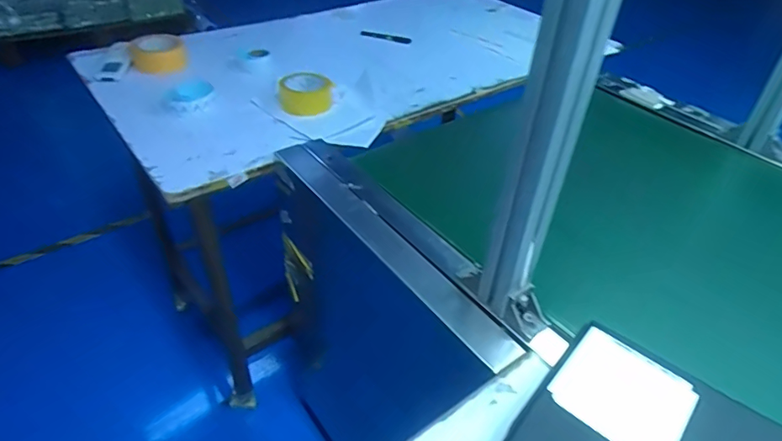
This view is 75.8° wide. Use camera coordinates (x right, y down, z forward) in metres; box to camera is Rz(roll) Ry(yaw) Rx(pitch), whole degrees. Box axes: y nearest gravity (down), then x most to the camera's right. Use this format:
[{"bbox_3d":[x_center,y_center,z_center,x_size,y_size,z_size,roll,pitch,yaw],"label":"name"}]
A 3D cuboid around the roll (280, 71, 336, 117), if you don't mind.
[{"bbox_3d":[-0.168,-0.247,0.998,0.107,0.053,0.104,-3,40,-8],"label":"roll"}]

